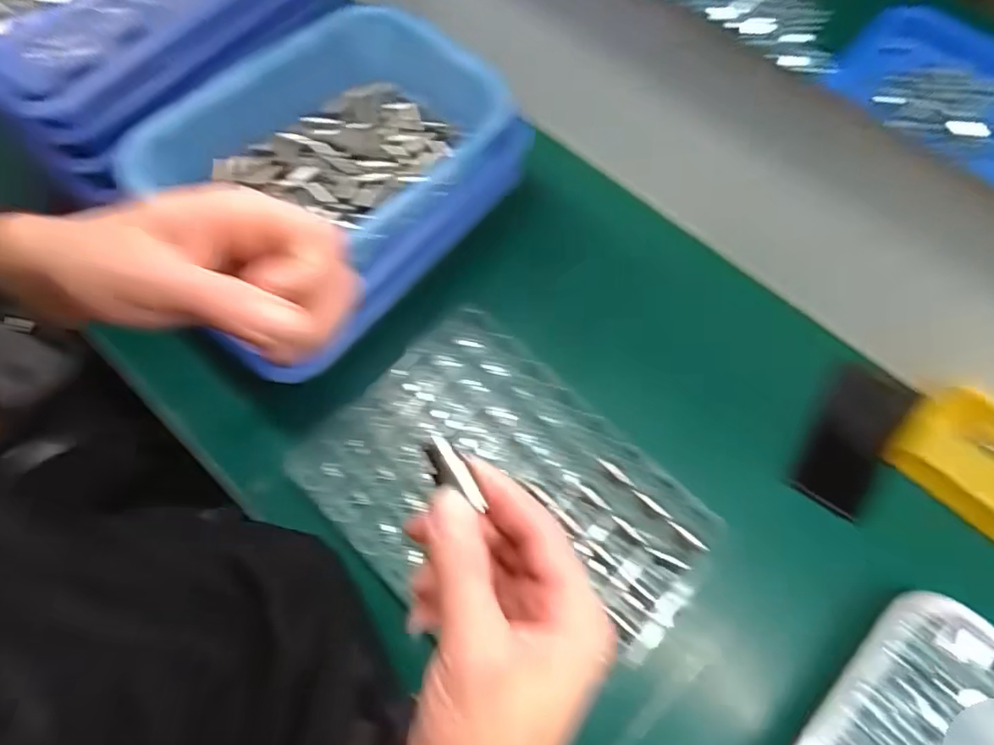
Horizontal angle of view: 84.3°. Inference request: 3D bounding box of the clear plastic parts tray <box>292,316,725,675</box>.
[{"bbox_3d":[0.007,0.125,0.550,0.372,0.032,0.262,42,75,13],"label":"clear plastic parts tray"}]

